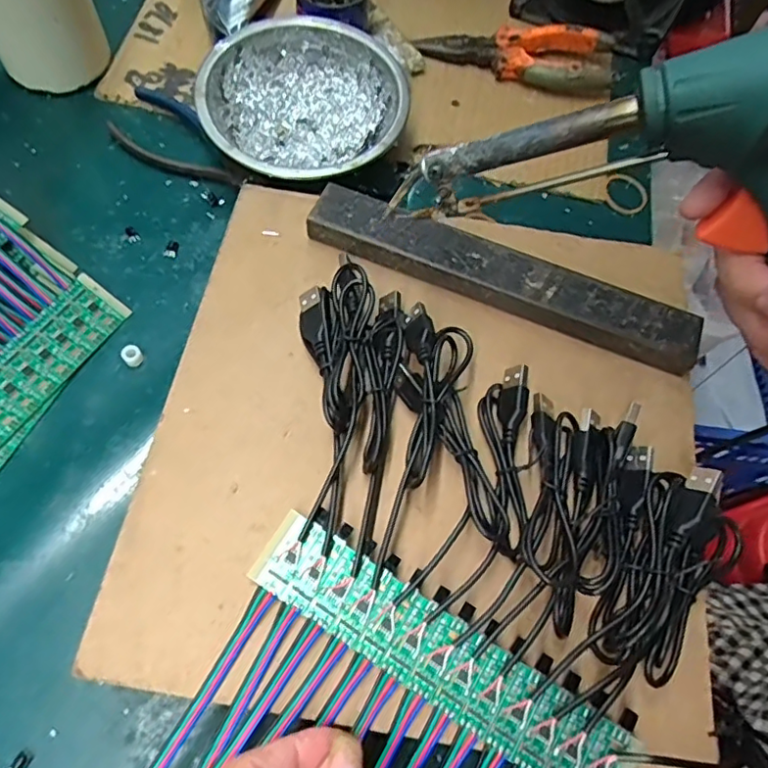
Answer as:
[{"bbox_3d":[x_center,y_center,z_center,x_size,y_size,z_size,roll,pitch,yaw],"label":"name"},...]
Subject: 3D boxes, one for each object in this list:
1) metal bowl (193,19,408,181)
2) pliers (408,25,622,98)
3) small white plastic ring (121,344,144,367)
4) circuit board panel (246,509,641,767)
[{"bbox_3d":[-0.049,-0.174,0.371,0.123,0.044,0.120,3,64,-6],"label":"metal bowl"},{"bbox_3d":[0.098,-0.246,0.429,0.142,0.032,0.043,8,64,-3],"label":"pliers"},{"bbox_3d":[-0.138,-0.016,0.317,0.008,0.009,0.010,41,67,12],"label":"small white plastic ring"},{"bbox_3d":[0.022,0.107,0.230,0.163,0.007,0.033,32,65,8],"label":"circuit board panel"}]

